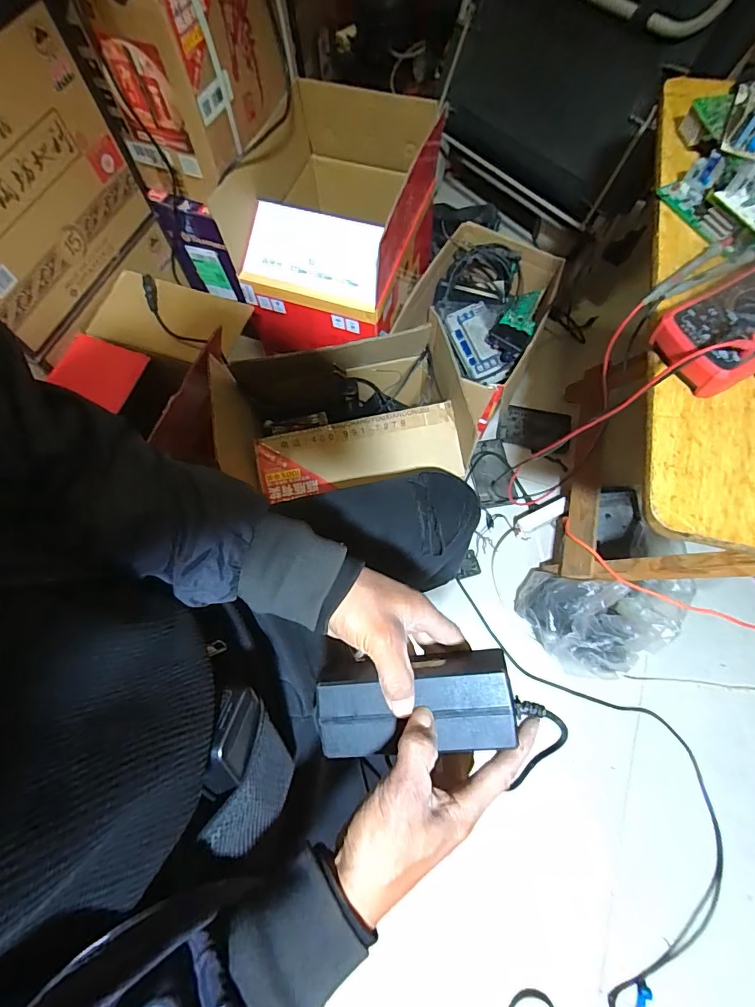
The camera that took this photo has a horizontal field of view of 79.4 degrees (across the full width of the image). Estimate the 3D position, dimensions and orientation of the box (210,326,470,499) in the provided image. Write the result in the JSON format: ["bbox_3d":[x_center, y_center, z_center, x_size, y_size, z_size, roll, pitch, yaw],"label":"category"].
[{"bbox_3d":[-0.058,-0.135,0.732,0.353,0.179,0.221,-6,68,-1],"label":"box"}]

